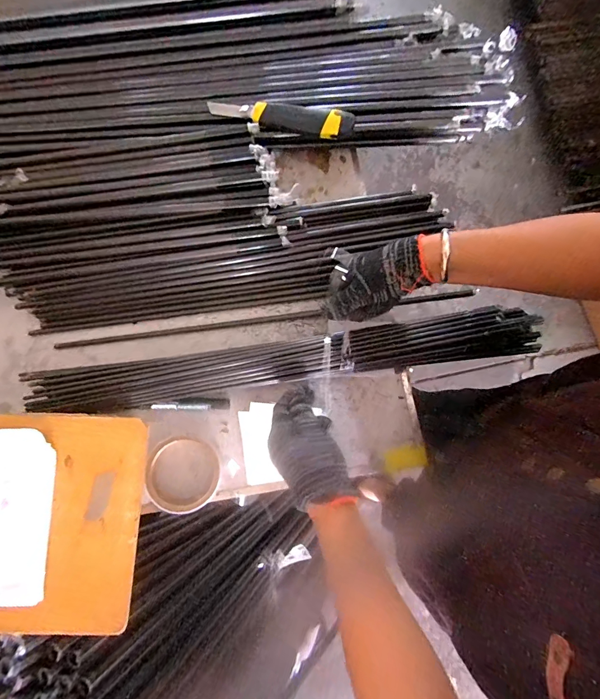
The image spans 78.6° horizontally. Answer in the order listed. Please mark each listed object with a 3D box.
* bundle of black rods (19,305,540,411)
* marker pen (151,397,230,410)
[{"bbox_3d":[-0.014,0.011,0.465,0.618,0.042,0.063,-7,78,-1],"label":"bundle of black rods"},{"bbox_3d":[-0.140,0.071,0.476,0.095,0.013,0.015,0,79,-1],"label":"marker pen"}]

